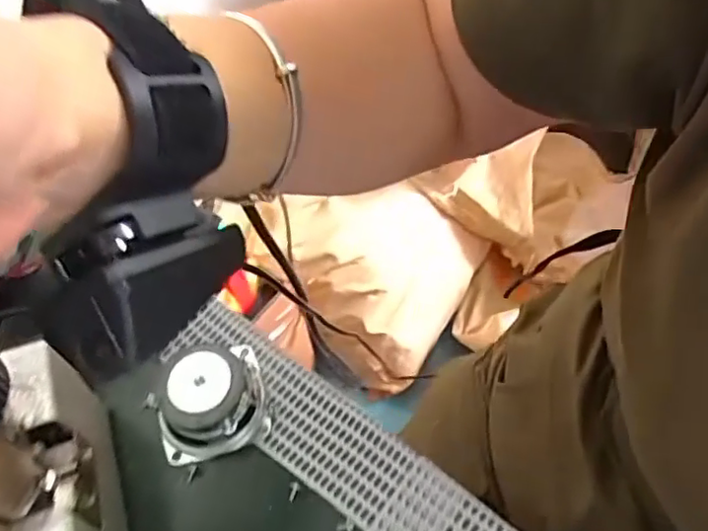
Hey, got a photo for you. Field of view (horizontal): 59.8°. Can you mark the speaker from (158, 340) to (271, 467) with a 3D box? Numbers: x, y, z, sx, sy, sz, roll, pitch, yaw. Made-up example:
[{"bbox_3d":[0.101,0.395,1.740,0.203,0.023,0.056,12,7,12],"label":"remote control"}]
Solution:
[{"bbox_3d":[-0.075,0.066,0.312,0.055,0.033,0.051,-1,58,2],"label":"speaker"}]

